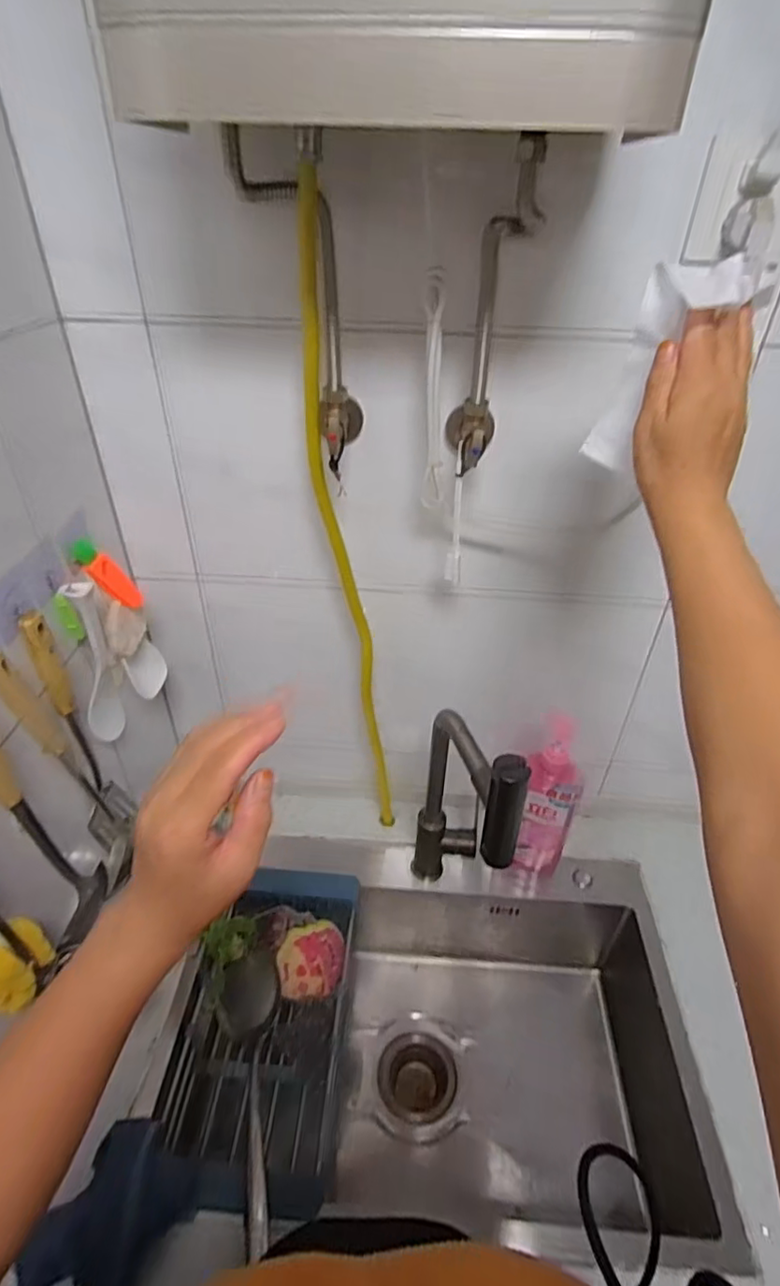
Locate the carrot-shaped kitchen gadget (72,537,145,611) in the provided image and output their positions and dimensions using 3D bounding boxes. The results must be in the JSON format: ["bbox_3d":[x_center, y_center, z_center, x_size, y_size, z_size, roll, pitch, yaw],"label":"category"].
[{"bbox_3d":[-0.323,-0.078,0.693,0.029,0.103,0.033,-31,41,2],"label":"carrot-shaped kitchen gadget"}]

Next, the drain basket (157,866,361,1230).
[{"bbox_3d":[-0.161,0.502,0.782,0.196,0.128,0.375,4,37,3],"label":"drain basket"}]

